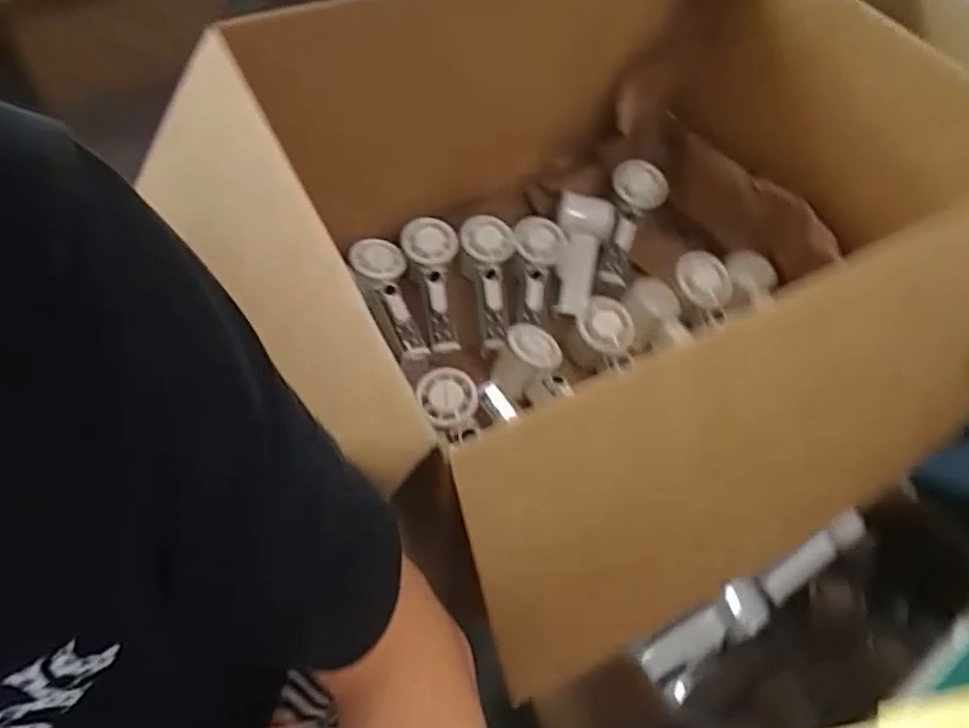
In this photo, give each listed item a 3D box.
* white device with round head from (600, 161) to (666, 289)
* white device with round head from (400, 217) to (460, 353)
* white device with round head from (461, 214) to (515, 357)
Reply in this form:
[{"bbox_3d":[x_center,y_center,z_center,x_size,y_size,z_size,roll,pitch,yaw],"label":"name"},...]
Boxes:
[{"bbox_3d":[0.171,-0.166,0.795,0.060,0.035,0.154,14,83,8],"label":"white device with round head"},{"bbox_3d":[-0.053,-0.084,0.734,0.057,0.031,0.150,-7,81,-6],"label":"white device with round head"},{"bbox_3d":[0.004,-0.089,0.758,0.061,0.047,0.150,-2,76,-3],"label":"white device with round head"}]

